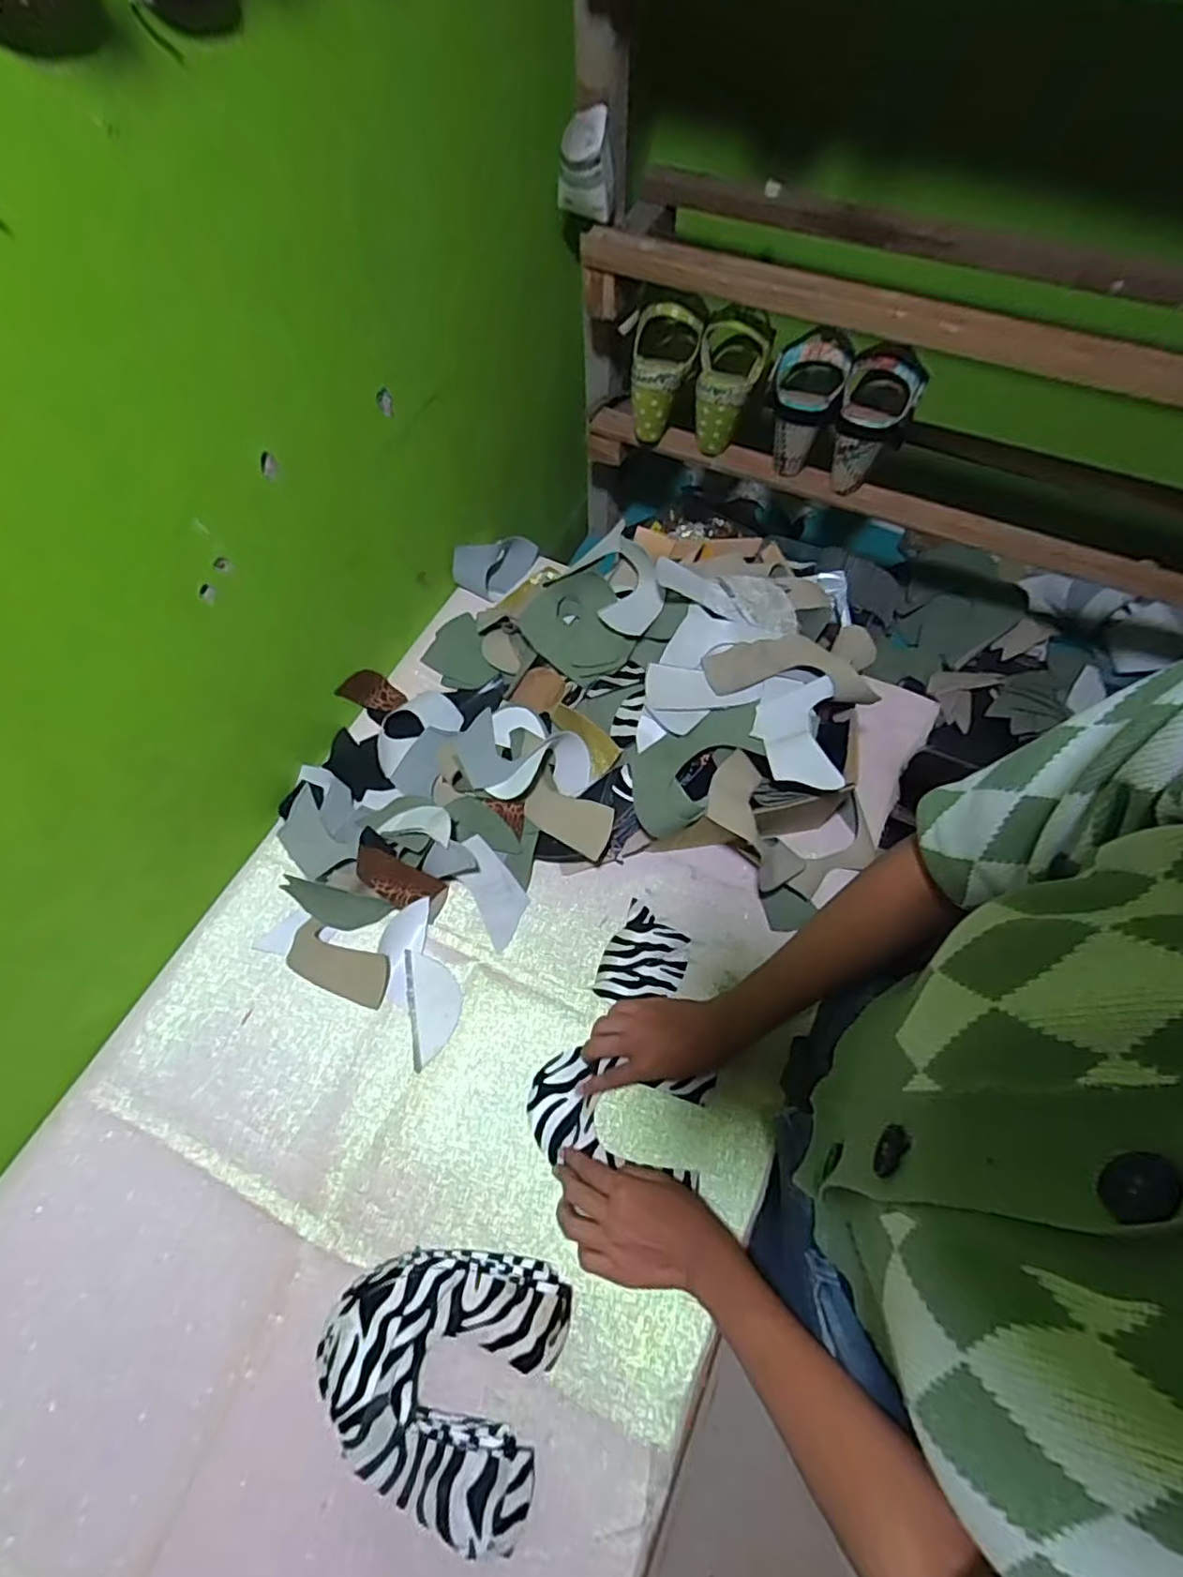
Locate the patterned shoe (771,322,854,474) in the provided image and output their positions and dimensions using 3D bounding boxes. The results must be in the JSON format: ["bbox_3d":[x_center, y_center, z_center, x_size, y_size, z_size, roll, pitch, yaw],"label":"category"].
[{"bbox_3d":[0.242,-0.449,0.732,0.081,0.148,0.068,21,64,10],"label":"patterned shoe"}]

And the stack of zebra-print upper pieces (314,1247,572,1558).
[{"bbox_3d":[-0.119,0.442,0.485,0.176,0.042,0.155,13,64,6],"label":"stack of zebra-print upper pieces"}]

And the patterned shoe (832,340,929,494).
[{"bbox_3d":[0.318,-0.417,0.724,0.081,0.133,0.082,21,64,10],"label":"patterned shoe"}]

